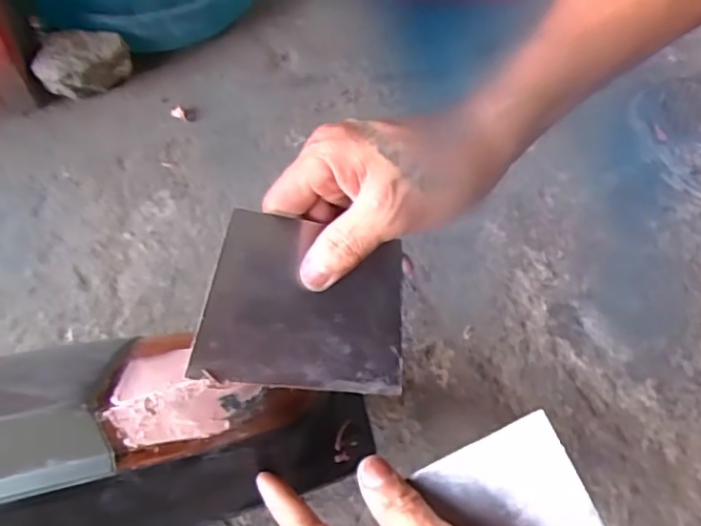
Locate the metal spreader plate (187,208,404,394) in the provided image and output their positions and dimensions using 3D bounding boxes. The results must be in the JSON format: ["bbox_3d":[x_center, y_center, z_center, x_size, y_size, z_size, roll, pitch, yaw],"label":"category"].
[{"bbox_3d":[-0.022,0.024,0.337,0.115,0.006,0.087,10,83,-23],"label":"metal spreader plate"}]

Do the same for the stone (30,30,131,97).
[{"bbox_3d":[-0.262,-0.192,0.604,0.082,0.055,0.047,-35,65,-19],"label":"stone"}]

